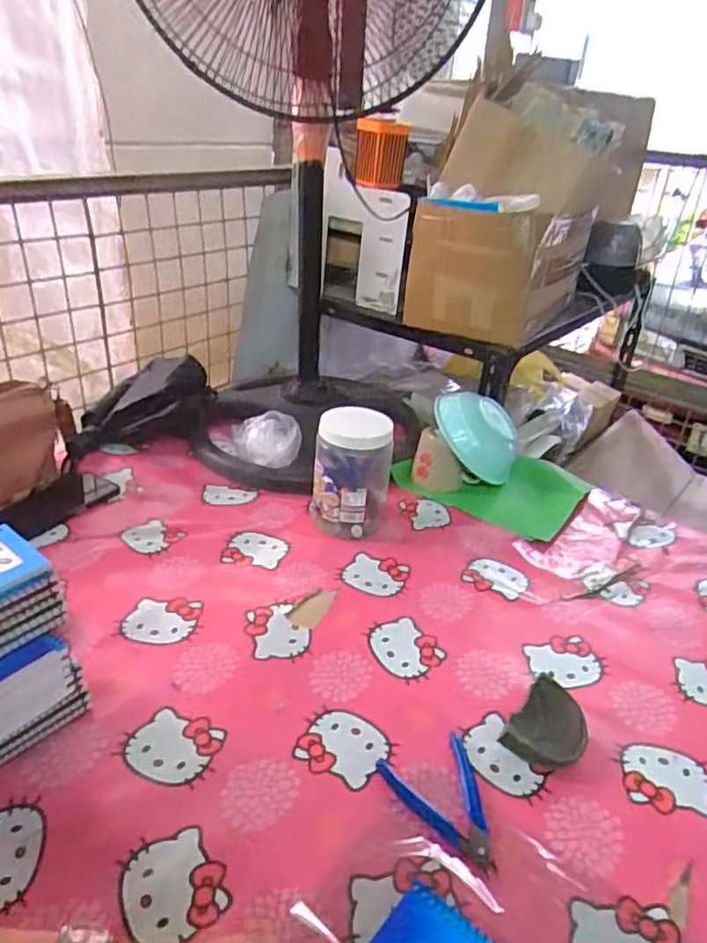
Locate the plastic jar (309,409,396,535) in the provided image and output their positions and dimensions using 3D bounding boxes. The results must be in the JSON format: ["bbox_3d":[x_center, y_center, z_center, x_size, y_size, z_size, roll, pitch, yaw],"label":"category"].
[{"bbox_3d":[0.001,0.002,0.871,0.112,0.152,0.099,4,30,-1],"label":"plastic jar"}]

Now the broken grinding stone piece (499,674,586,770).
[{"bbox_3d":[0.184,0.240,0.597,0.065,0.034,0.081,25,36,32],"label":"broken grinding stone piece"}]

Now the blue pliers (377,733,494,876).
[{"bbox_3d":[0.081,0.282,0.544,0.079,0.007,0.113,-10,32,-22],"label":"blue pliers"}]

